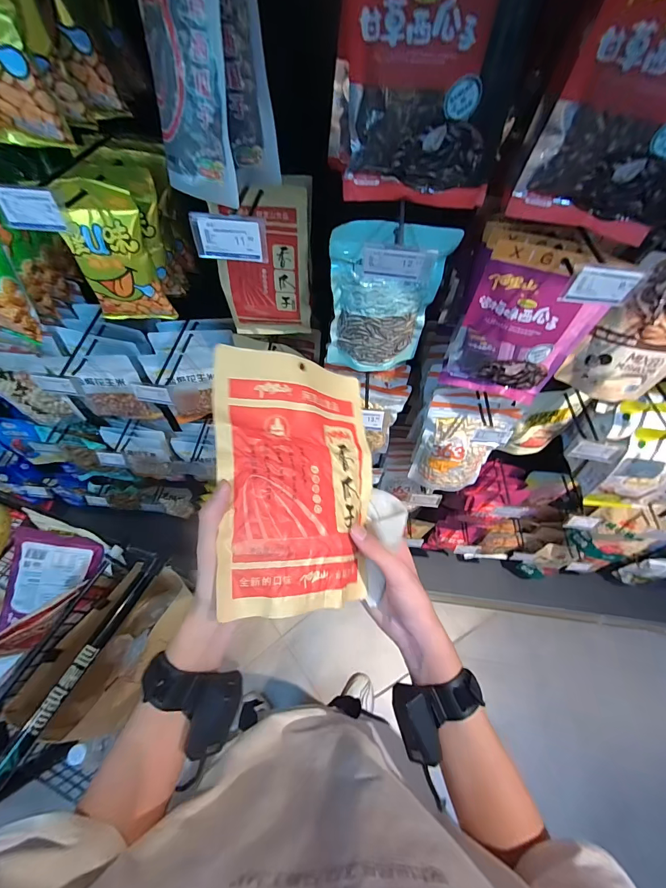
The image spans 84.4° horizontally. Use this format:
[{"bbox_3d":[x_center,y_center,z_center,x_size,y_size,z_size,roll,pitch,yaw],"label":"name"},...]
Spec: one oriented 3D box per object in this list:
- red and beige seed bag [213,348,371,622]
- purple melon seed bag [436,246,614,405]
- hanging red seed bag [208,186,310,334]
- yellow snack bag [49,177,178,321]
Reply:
[{"bbox_3d":[-0.028,0.031,0.381,0.175,0.027,0.250,4,71,-33],"label":"red and beige seed bag"},{"bbox_3d":[0.287,-0.165,0.565,0.172,0.233,0.037,17,59,6],"label":"purple melon seed bag"},{"bbox_3d":[-0.110,-0.278,0.602,0.140,0.237,0.038,2,58,-3],"label":"hanging red seed bag"},{"bbox_3d":[-0.317,-0.268,0.541,0.100,0.199,0.035,1,58,-3],"label":"yellow snack bag"}]

